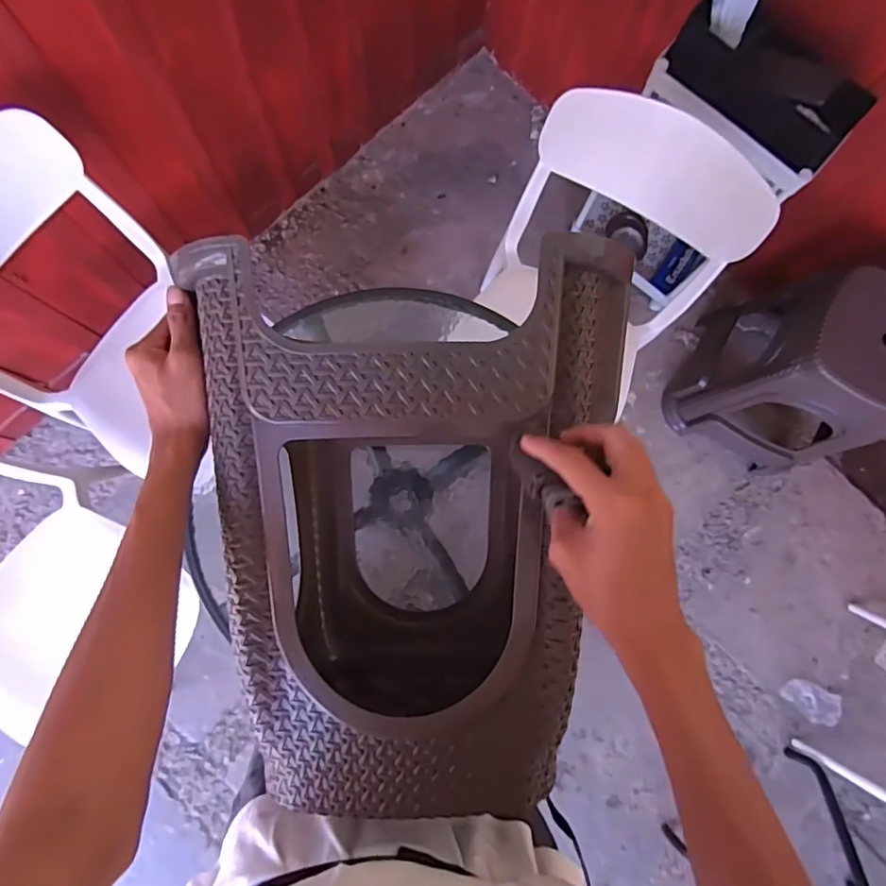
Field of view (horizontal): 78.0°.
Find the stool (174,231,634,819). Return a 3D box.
[{"bbox_3d":[-0.027,0.093,0.553,0.332,0.389,0.434,1,81,-4],"label":"stool"}]

